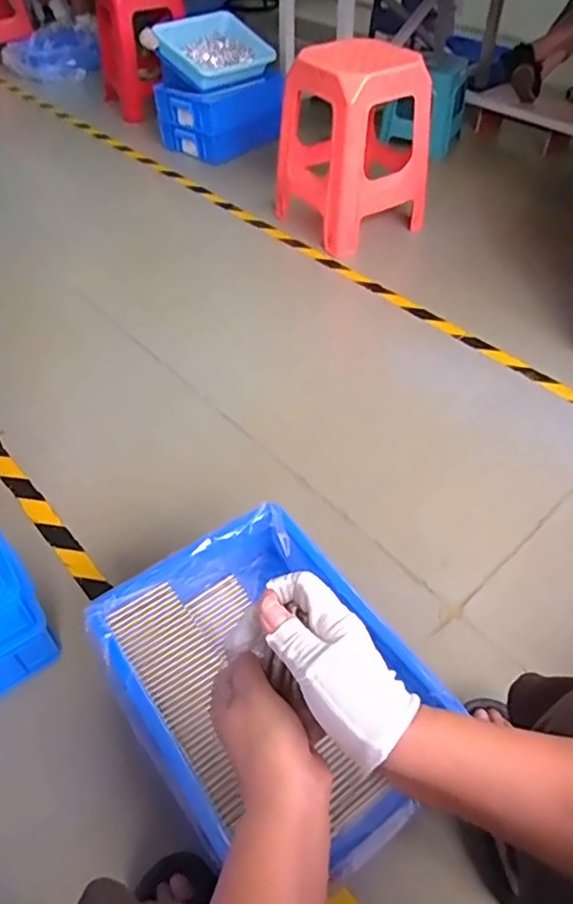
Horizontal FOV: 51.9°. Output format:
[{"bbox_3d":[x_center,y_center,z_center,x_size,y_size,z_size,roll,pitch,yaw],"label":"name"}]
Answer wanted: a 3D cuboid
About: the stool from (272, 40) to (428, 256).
[{"bbox_3d":[0.201,-0.896,1.707,0.324,0.452,0.357,-28,54,-23],"label":"stool"}]

